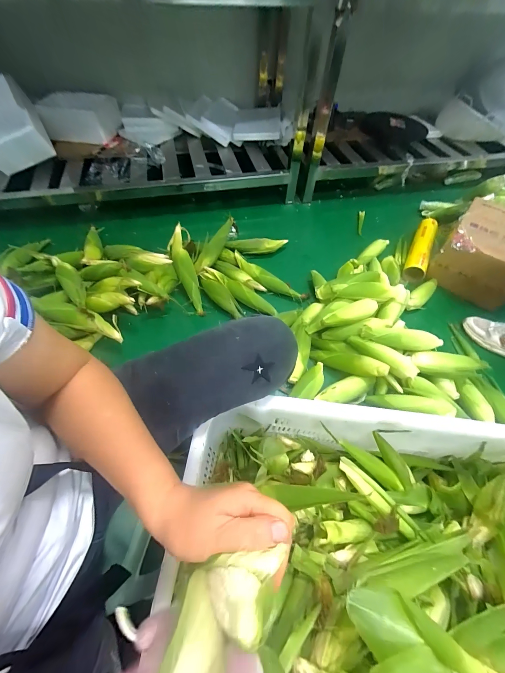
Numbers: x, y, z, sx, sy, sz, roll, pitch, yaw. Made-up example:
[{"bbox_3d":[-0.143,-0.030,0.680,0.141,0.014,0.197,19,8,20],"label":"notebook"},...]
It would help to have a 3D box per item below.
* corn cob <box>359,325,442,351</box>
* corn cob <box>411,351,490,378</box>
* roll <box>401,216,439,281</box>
[{"bbox_3d":[0.485,0.002,0.845,0.250,0.051,0.063,10,57,4],"label":"corn cob"},{"bbox_3d":[0.620,0.092,0.839,0.219,0.055,0.076,6,57,1],"label":"corn cob"},{"bbox_3d":[0.796,-0.421,1.222,0.097,0.086,0.404,27,59,14],"label":"roll"}]

